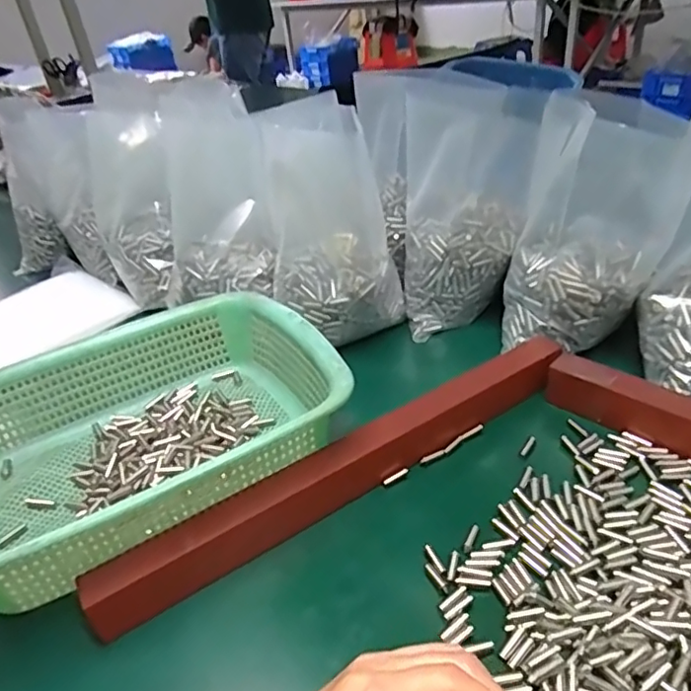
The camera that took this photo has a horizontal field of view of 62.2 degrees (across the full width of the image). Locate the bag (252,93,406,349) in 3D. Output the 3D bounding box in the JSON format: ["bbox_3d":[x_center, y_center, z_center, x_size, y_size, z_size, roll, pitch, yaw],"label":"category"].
[{"bbox_3d":[-0.018,-0.120,0.574,0.124,0.236,0.080,-16,6,-13],"label":"bag"}]

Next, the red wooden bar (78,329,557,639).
[{"bbox_3d":[0.009,0.084,0.423,0.391,0.038,0.032,-24,35,-24],"label":"red wooden bar"}]

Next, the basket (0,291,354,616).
[{"bbox_3d":[-0.159,0.066,0.444,0.292,0.077,0.219,-24,35,-25],"label":"basket"}]

